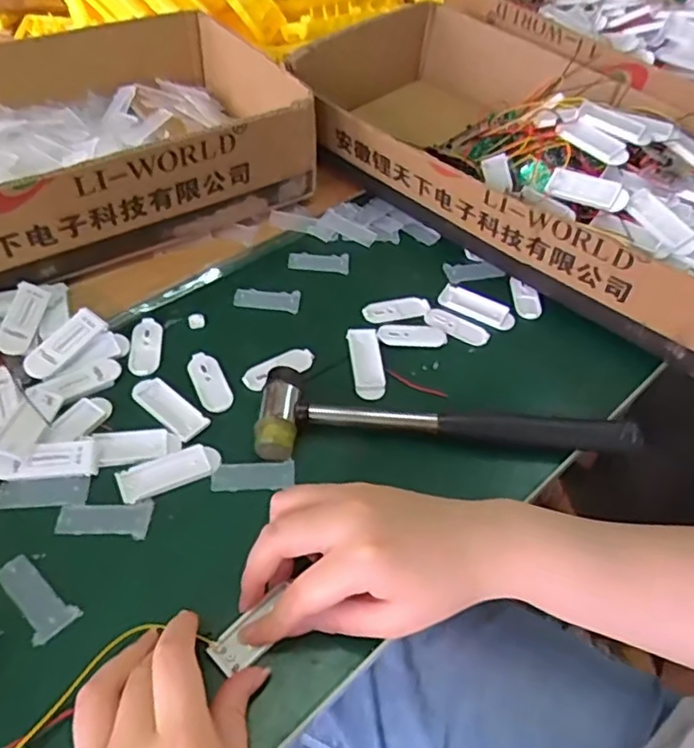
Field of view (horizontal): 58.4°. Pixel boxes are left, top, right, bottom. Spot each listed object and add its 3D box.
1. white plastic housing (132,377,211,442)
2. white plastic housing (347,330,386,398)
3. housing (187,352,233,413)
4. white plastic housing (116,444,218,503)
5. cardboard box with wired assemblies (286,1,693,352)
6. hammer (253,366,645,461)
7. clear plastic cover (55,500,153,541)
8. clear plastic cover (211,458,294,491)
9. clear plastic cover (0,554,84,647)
[{"bbox_3d":[-0.112,0.020,0.391,0.055,0.004,0.021,34,54,21],"label":"white plastic housing"},{"bbox_3d":[0.014,-0.009,0.428,0.020,0.005,0.060,-2,50,-8],"label":"white plastic housing"},{"bbox_3d":[-0.091,0.005,0.409,0.020,0.004,0.049,-18,54,-21],"label":"housing"},{"bbox_3d":[-0.103,0.056,0.361,0.057,0.004,0.023,-17,54,-20],"label":"white plastic housing"},{"bbox_3d":[0.171,-0.190,0.542,0.416,0.101,0.252,34,54,21],"label":"cardboard box with wired assemblies"},{"bbox_3d":[0.063,0.030,0.391,0.234,0.021,0.057,3,49,-4],"label":"hammer"},{"bbox_3d":[-0.133,0.079,0.341,0.049,0.004,0.021,3,49,-4],"label":"clear plastic cover"},{"bbox_3d":[-0.055,0.059,0.364,0.047,0.004,0.019,-1,50,-7],"label":"clear plastic cover"},{"bbox_3d":[-0.157,0.111,0.312,0.049,0.004,0.022,37,55,23],"label":"clear plastic cover"}]

